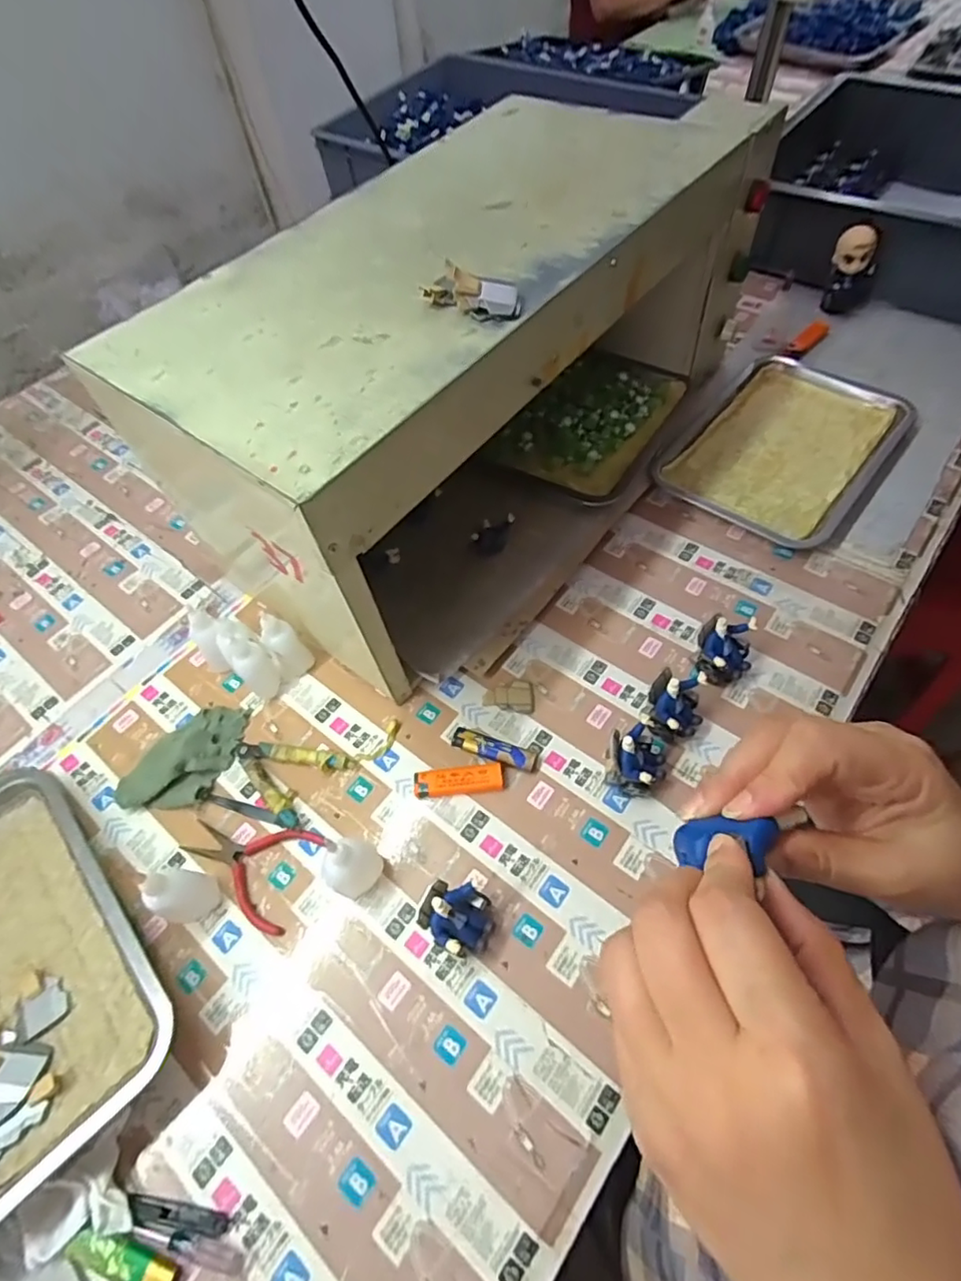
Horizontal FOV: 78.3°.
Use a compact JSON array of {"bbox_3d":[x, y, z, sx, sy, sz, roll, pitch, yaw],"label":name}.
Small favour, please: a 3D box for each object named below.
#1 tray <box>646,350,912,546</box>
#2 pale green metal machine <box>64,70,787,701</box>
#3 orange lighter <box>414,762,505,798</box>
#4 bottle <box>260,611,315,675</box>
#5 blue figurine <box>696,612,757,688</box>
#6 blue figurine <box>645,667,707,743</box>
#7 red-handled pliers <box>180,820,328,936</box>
[{"bbox_3d":[0.374,-0.239,0.733,0.210,0.031,0.307,35,66,24],"label":"tray"},{"bbox_3d":[0.012,-0.284,0.628,0.322,0.295,0.634,33,65,23],"label":"pale green metal machine"},{"bbox_3d":[-0.019,0.128,0.535,0.081,0.013,0.024,-8,56,0],"label":"orange lighter"},{"bbox_3d":[-0.196,0.000,0.593,0.032,0.083,0.038,-33,60,-16],"label":"bottle"},{"bbox_3d":[0.231,0.008,0.557,0.050,0.058,0.050,23,61,19],"label":"blue figurine"},{"bbox_3d":[0.175,0.058,0.528,0.047,0.064,0.046,-2,57,3],"label":"blue figurine"},{"bbox_3d":[-0.205,0.195,0.513,0.117,0.007,0.080,14,59,13],"label":"red-handled pliers"}]

